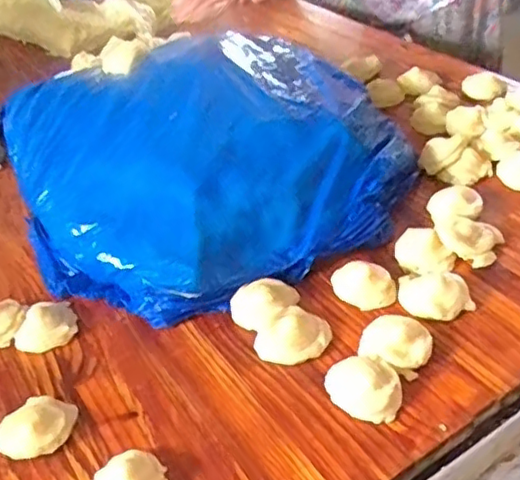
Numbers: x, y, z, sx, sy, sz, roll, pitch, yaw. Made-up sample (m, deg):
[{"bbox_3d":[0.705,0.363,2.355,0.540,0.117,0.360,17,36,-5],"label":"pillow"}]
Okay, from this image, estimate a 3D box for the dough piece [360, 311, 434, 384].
[{"bbox_3d":[0.163,0.118,0.770,0.079,0.027,0.074,22,49,29],"label":"dough piece"}]

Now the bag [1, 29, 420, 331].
[{"bbox_3d":[-0.100,-0.170,1.082,0.606,0.113,0.642,-20,43,-14],"label":"bag"}]

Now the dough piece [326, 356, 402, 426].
[{"bbox_3d":[0.116,0.161,0.727,0.079,0.032,0.079,-4,41,3],"label":"dough piece"}]

